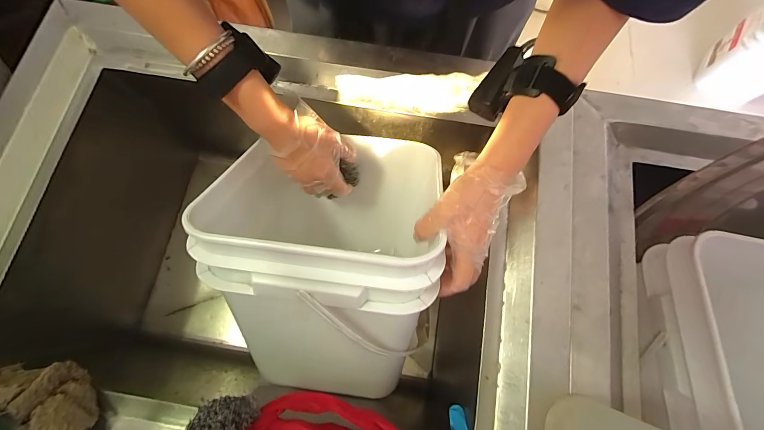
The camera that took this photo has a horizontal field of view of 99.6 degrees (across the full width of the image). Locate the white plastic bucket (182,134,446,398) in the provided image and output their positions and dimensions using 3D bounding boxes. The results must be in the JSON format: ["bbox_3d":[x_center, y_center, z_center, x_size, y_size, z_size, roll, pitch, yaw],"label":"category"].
[{"bbox_3d":[-0.074,0.055,0.458,0.260,0.280,0.287,10,40,2],"label":"white plastic bucket"}]

